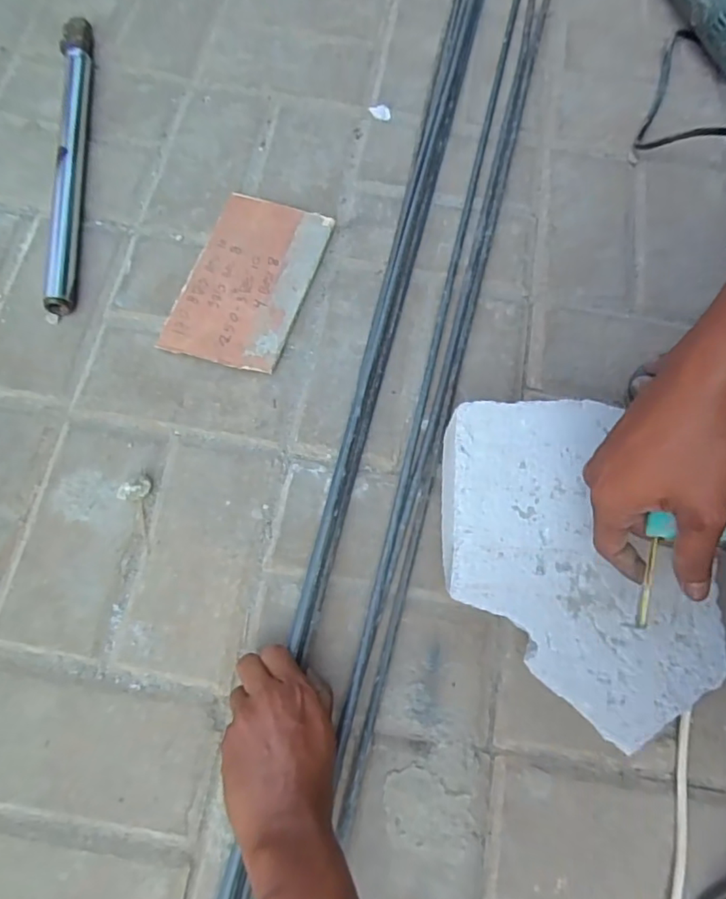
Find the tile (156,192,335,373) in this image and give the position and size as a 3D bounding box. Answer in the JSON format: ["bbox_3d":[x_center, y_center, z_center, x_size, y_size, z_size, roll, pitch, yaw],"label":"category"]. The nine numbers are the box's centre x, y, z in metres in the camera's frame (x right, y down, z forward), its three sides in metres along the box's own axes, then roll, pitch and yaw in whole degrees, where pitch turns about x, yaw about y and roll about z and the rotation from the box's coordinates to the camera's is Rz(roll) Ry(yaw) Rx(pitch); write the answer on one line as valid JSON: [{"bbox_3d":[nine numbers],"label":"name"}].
[{"bbox_3d":[-0.116,-0.174,0.560,0.115,0.015,0.197,18,72,5],"label":"tile"}]

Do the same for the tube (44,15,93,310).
[{"bbox_3d":[-0.321,-0.329,0.599,0.032,0.030,0.399,-7,72,-3],"label":"tube"}]

